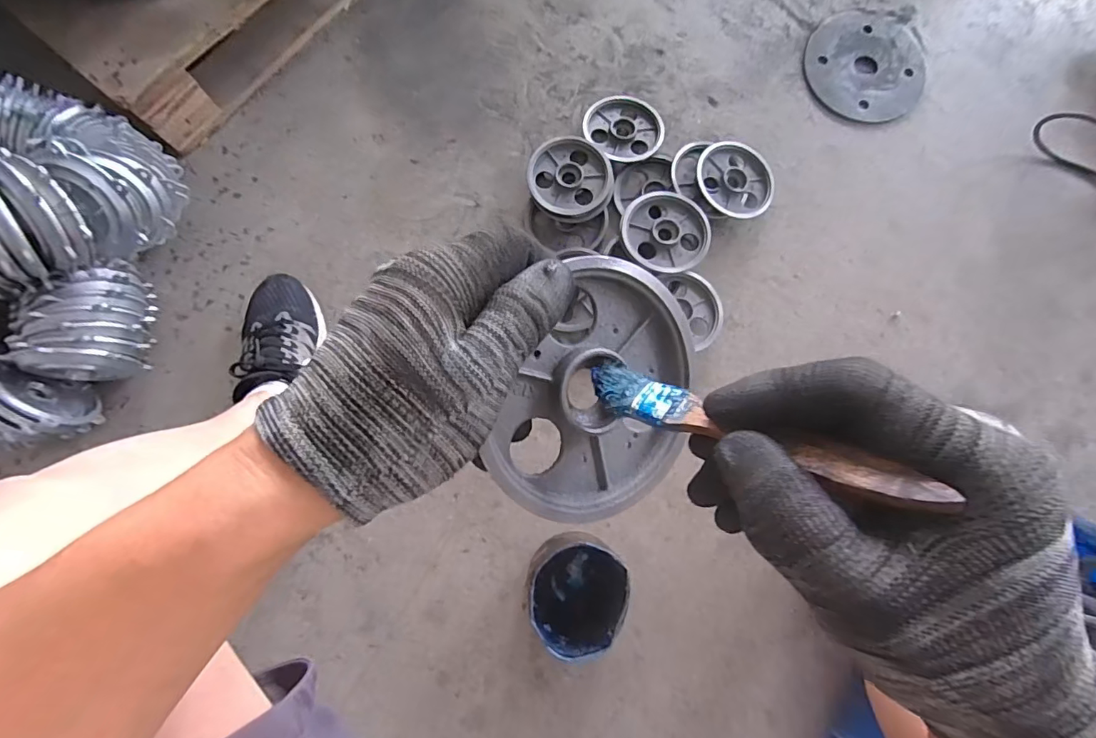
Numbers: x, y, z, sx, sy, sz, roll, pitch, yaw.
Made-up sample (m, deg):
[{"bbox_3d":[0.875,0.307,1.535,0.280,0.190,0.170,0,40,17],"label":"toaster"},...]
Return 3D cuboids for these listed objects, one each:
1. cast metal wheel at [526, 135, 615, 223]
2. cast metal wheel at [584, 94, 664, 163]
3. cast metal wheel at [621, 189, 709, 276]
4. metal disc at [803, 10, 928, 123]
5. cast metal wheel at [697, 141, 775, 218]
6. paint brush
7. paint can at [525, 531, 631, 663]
[{"bbox_3d":[0.034,-0.284,0.747,0.124,0.033,0.123,0,80,-1],"label":"cast metal wheel"},{"bbox_3d":[0.119,-0.378,0.776,0.119,0.026,0.123,0,80,-1],"label":"cast metal wheel"},{"bbox_3d":[0.167,-0.193,0.716,0.125,0.036,0.118,24,81,3],"label":"cast metal wheel"},{"bbox_3d":[0.522,-0.502,0.815,0.189,0.010,0.203,0,80,-1],"label":"metal disc"},{"bbox_3d":[0.285,-0.286,0.759,0.117,0.034,0.112,0,80,-1],"label":"cast metal wheel"},{"bbox_3d":[0.068,0.021,0.188,0.132,0.008,0.021,18,76,45],"label":"paint brush"},{"bbox_3d":[0.036,0.283,0.625,0.111,0.095,0.133,3,80,-1],"label":"paint can"}]

